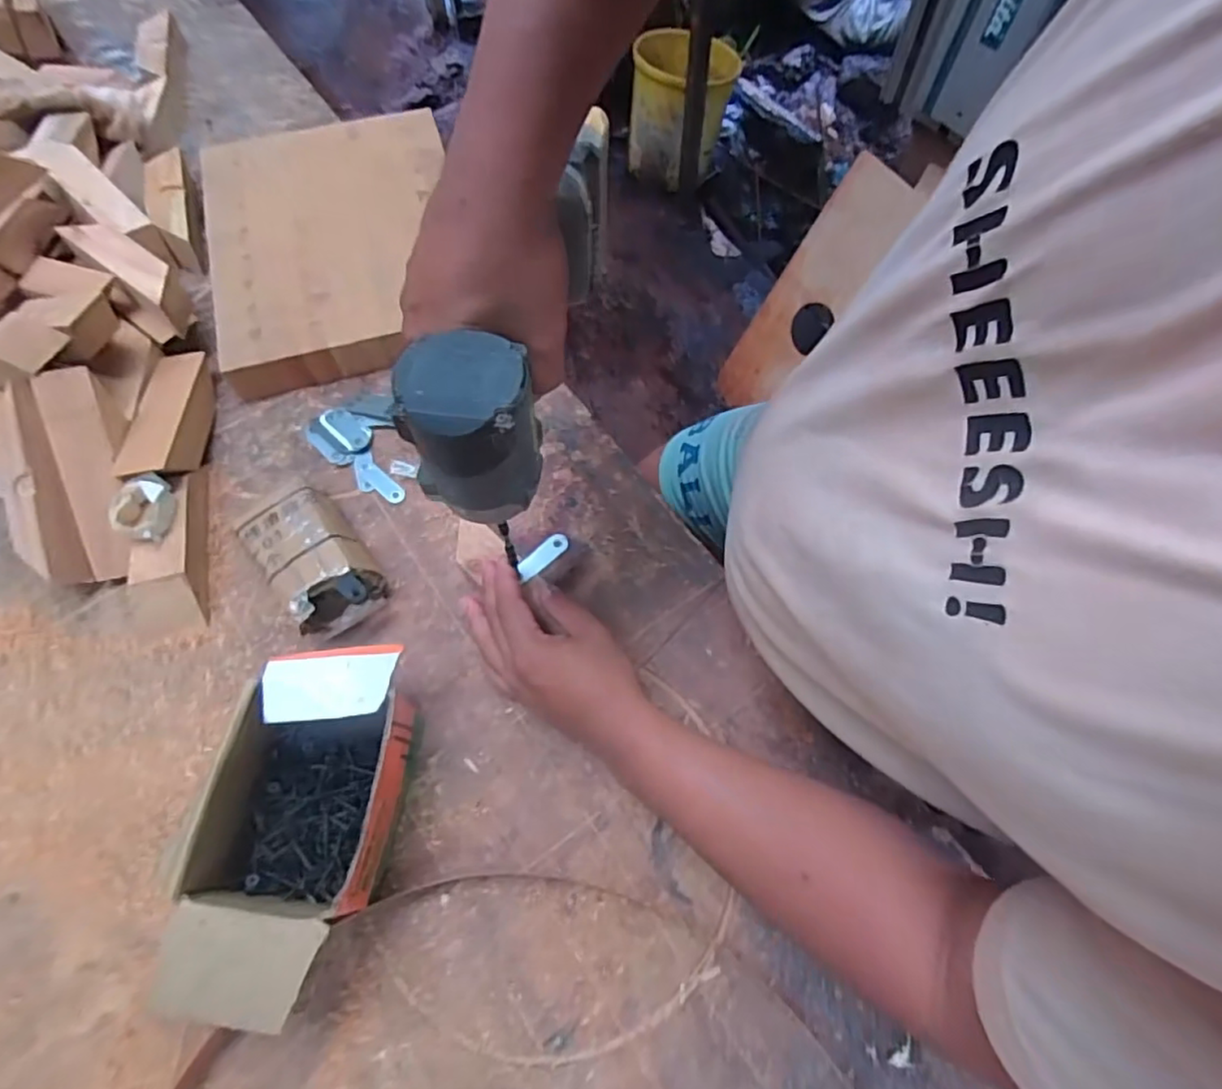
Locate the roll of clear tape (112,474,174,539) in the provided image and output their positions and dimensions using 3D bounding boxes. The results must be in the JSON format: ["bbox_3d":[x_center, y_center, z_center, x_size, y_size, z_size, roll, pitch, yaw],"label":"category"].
[{"bbox_3d":[-0.367,-0.028,0.493,0.034,0.020,0.051,-10,65,-6],"label":"roll of clear tape"}]

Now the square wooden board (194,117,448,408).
[{"bbox_3d":[-0.284,-0.322,0.662,0.251,0.050,0.334,-15,65,-8],"label":"square wooden board"}]

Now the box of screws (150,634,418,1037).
[{"bbox_3d":[-0.193,0.174,0.407,0.100,0.077,0.203,5,64,1],"label":"box of screws"}]

